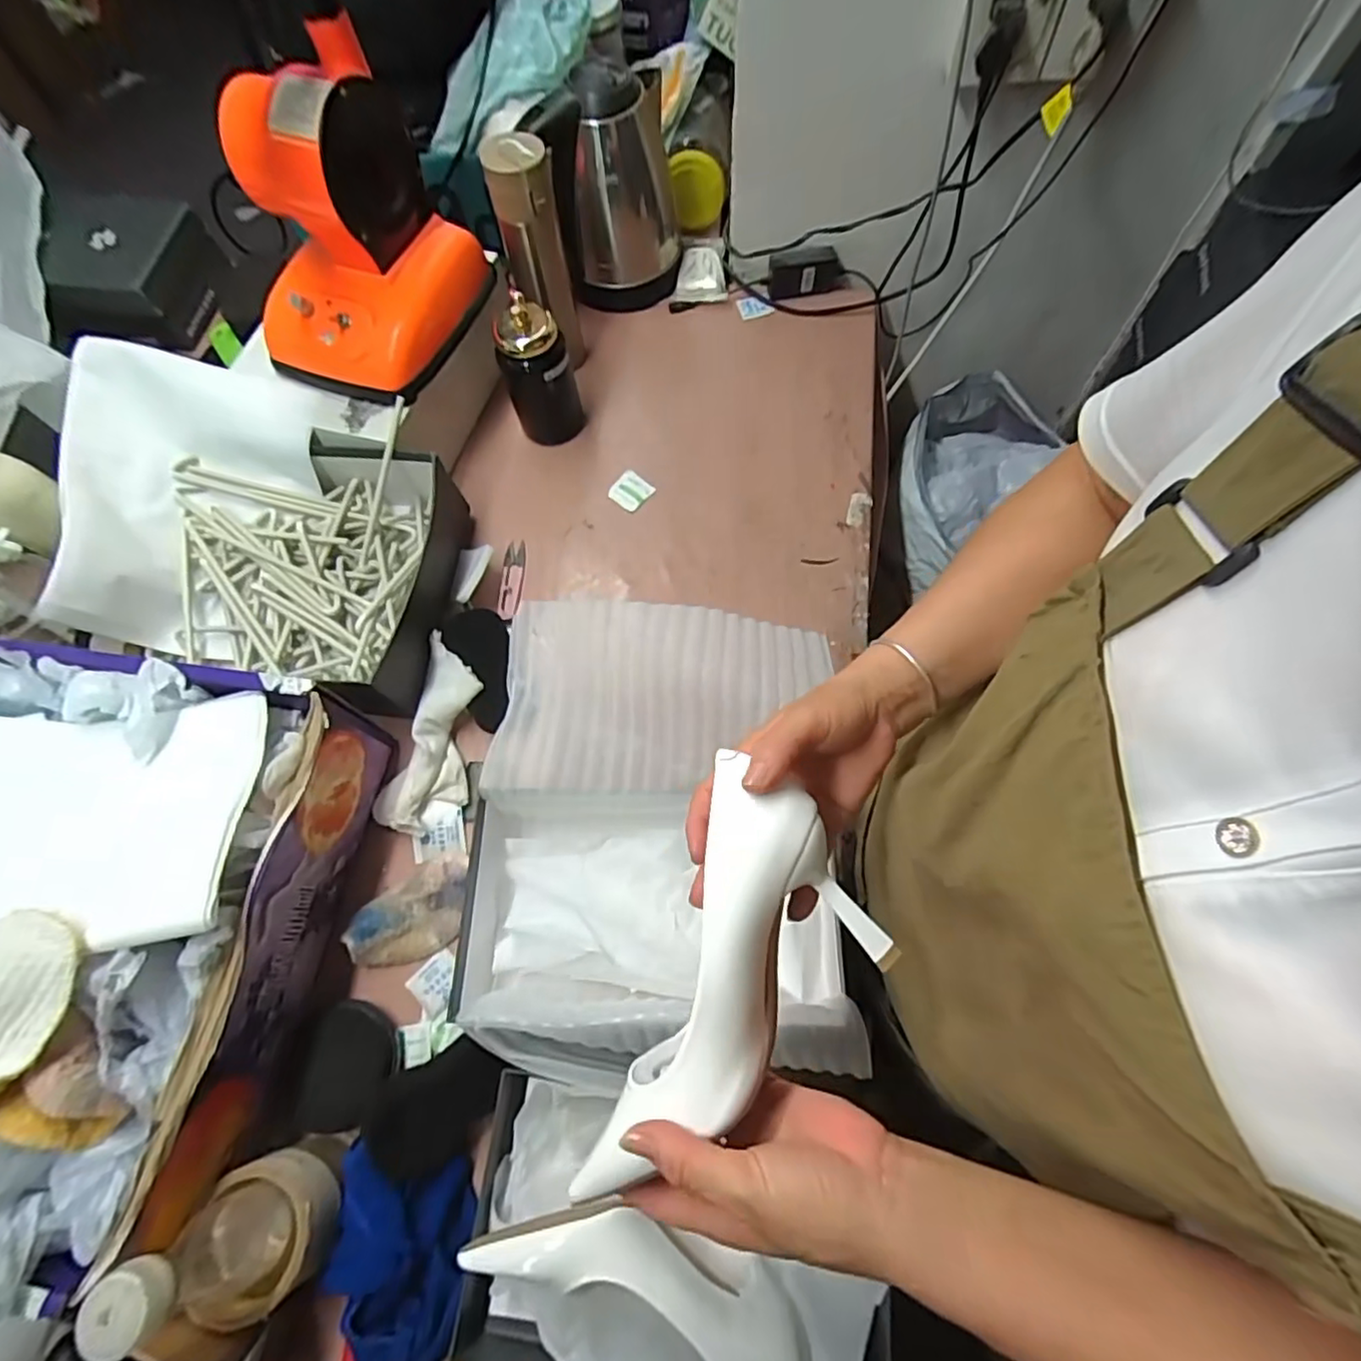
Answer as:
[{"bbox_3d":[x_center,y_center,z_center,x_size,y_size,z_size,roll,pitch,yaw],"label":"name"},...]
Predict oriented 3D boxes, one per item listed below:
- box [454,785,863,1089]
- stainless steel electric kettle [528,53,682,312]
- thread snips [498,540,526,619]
[{"bbox_3d":[-0.025,0.194,0.518,0.297,0.092,0.207,-2,68,1],"label":"box"},{"bbox_3d":[-0.072,-0.608,0.779,0.134,0.220,0.150,8,69,5],"label":"stainless steel electric kettle"},{"bbox_3d":[-0.190,-0.112,0.710,0.025,0.008,0.097,-2,68,1],"label":"thread snips"}]

